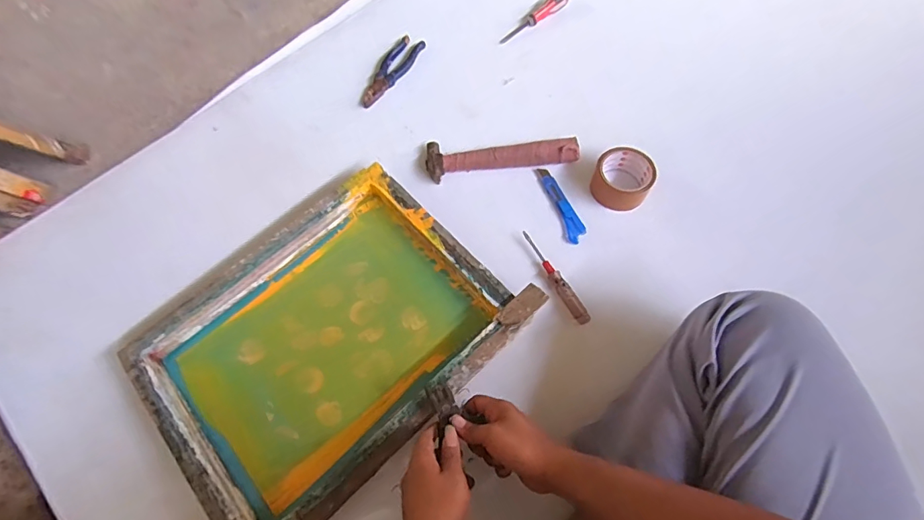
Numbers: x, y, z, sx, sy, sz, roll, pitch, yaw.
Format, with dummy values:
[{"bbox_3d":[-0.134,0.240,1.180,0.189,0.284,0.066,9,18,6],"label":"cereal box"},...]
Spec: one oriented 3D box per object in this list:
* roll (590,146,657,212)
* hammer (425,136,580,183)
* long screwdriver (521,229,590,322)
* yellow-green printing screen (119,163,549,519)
[{"bbox_3d":[0.267,-0.135,0.741,0.091,0.048,0.097,-1,64,2],"label":"roll"},{"bbox_3d":[0.068,-0.175,0.778,0.265,0.028,0.072,1,64,2],"label":"hammer"},{"bbox_3d":[0.142,0.026,0.691,0.022,0.015,0.168,-27,66,-11],"label":"long screwdriver"},{"bbox_3d":[-0.187,0.107,0.629,0.448,0.057,0.356,-41,70,-15],"label":"yellow-green printing screen"}]

